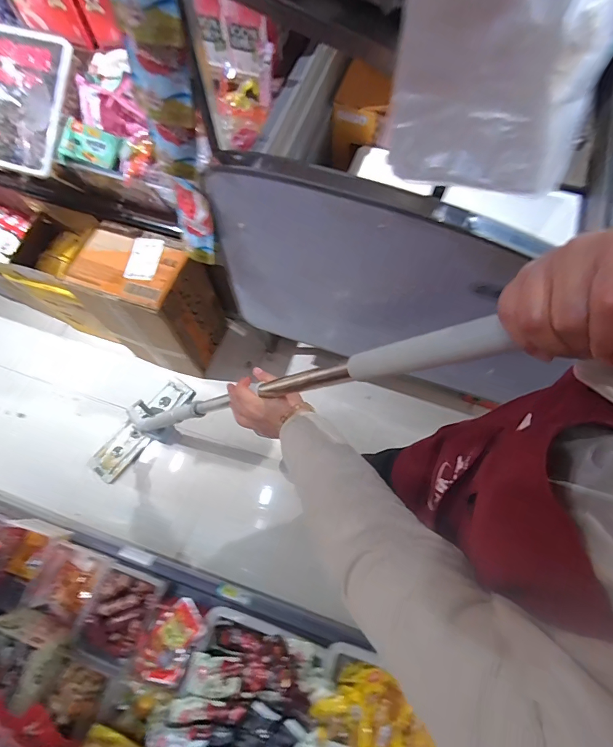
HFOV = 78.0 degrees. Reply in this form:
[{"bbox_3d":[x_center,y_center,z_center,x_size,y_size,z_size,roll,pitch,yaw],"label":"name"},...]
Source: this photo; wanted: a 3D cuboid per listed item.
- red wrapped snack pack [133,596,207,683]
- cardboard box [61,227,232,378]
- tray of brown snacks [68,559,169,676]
[{"bbox_3d":[-0.322,0.632,0.890,0.118,0.054,0.182,29,73,11],"label":"red wrapped snack pack"},{"bbox_3d":[-0.482,-0.221,1.222,0.298,0.455,0.250,16,71,7],"label":"cardboard box"},{"bbox_3d":[-0.461,0.596,0.932,0.149,0.039,0.209,22,72,9],"label":"tray of brown snacks"}]

